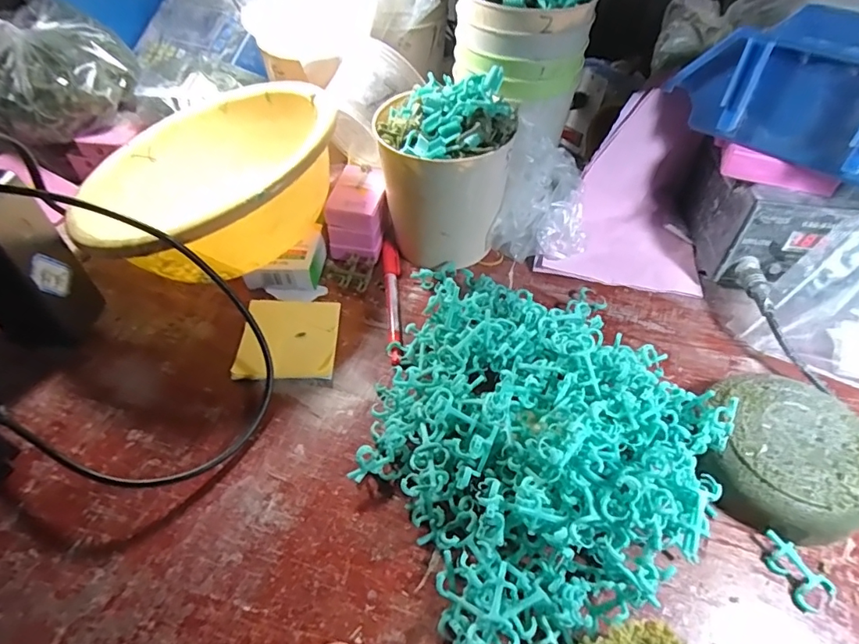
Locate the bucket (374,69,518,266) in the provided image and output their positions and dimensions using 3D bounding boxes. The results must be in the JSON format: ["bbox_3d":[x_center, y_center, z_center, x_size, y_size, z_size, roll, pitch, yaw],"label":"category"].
[{"bbox_3d":[0.012,-0.124,0.409,0.108,0.137,0.092,-1,50,0],"label":"bucket"}]

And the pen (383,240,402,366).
[{"bbox_3d":[-0.029,-0.020,0.410,0.015,0.009,0.139,-5,50,-4],"label":"pen"}]

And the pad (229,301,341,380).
[{"bbox_3d":[-0.112,0.012,0.383,0.075,0.011,0.074,-2,50,-1],"label":"pad"}]

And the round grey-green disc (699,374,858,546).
[{"bbox_3d":[0.226,0.083,0.305,0.091,0.028,0.096,0,50,0],"label":"round grey-green disc"}]

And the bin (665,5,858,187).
[{"bbox_3d":[0.294,-0.181,0.359,0.121,0.077,0.155,-33,57,-25],"label":"bin"}]

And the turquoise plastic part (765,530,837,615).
[{"bbox_3d":[0.210,0.141,0.276,0.023,0.011,0.041,-20,53,-16],"label":"turquoise plastic part"}]

